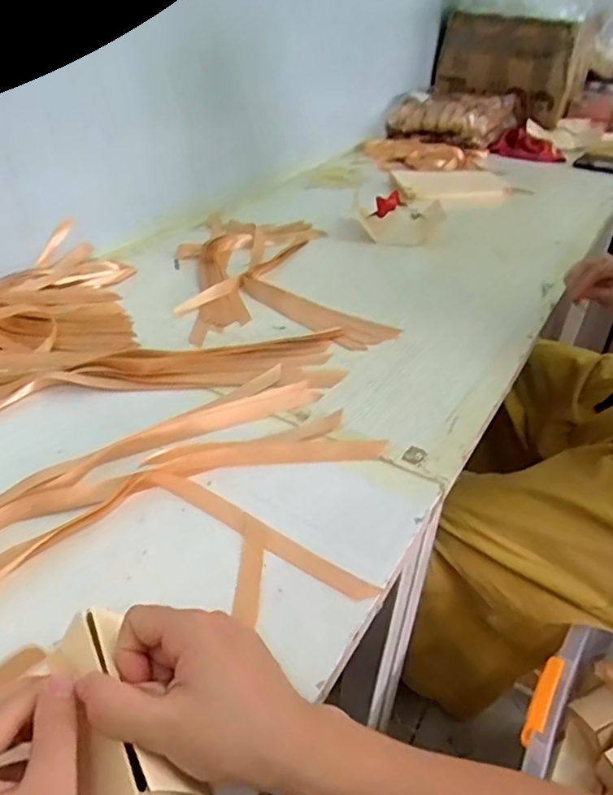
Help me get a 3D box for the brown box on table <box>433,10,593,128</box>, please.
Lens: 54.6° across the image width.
[{"bbox_3d":[0.550,-0.907,1.604,0.139,0.213,0.379,-25,45,-32],"label":"brown box on table"}]

